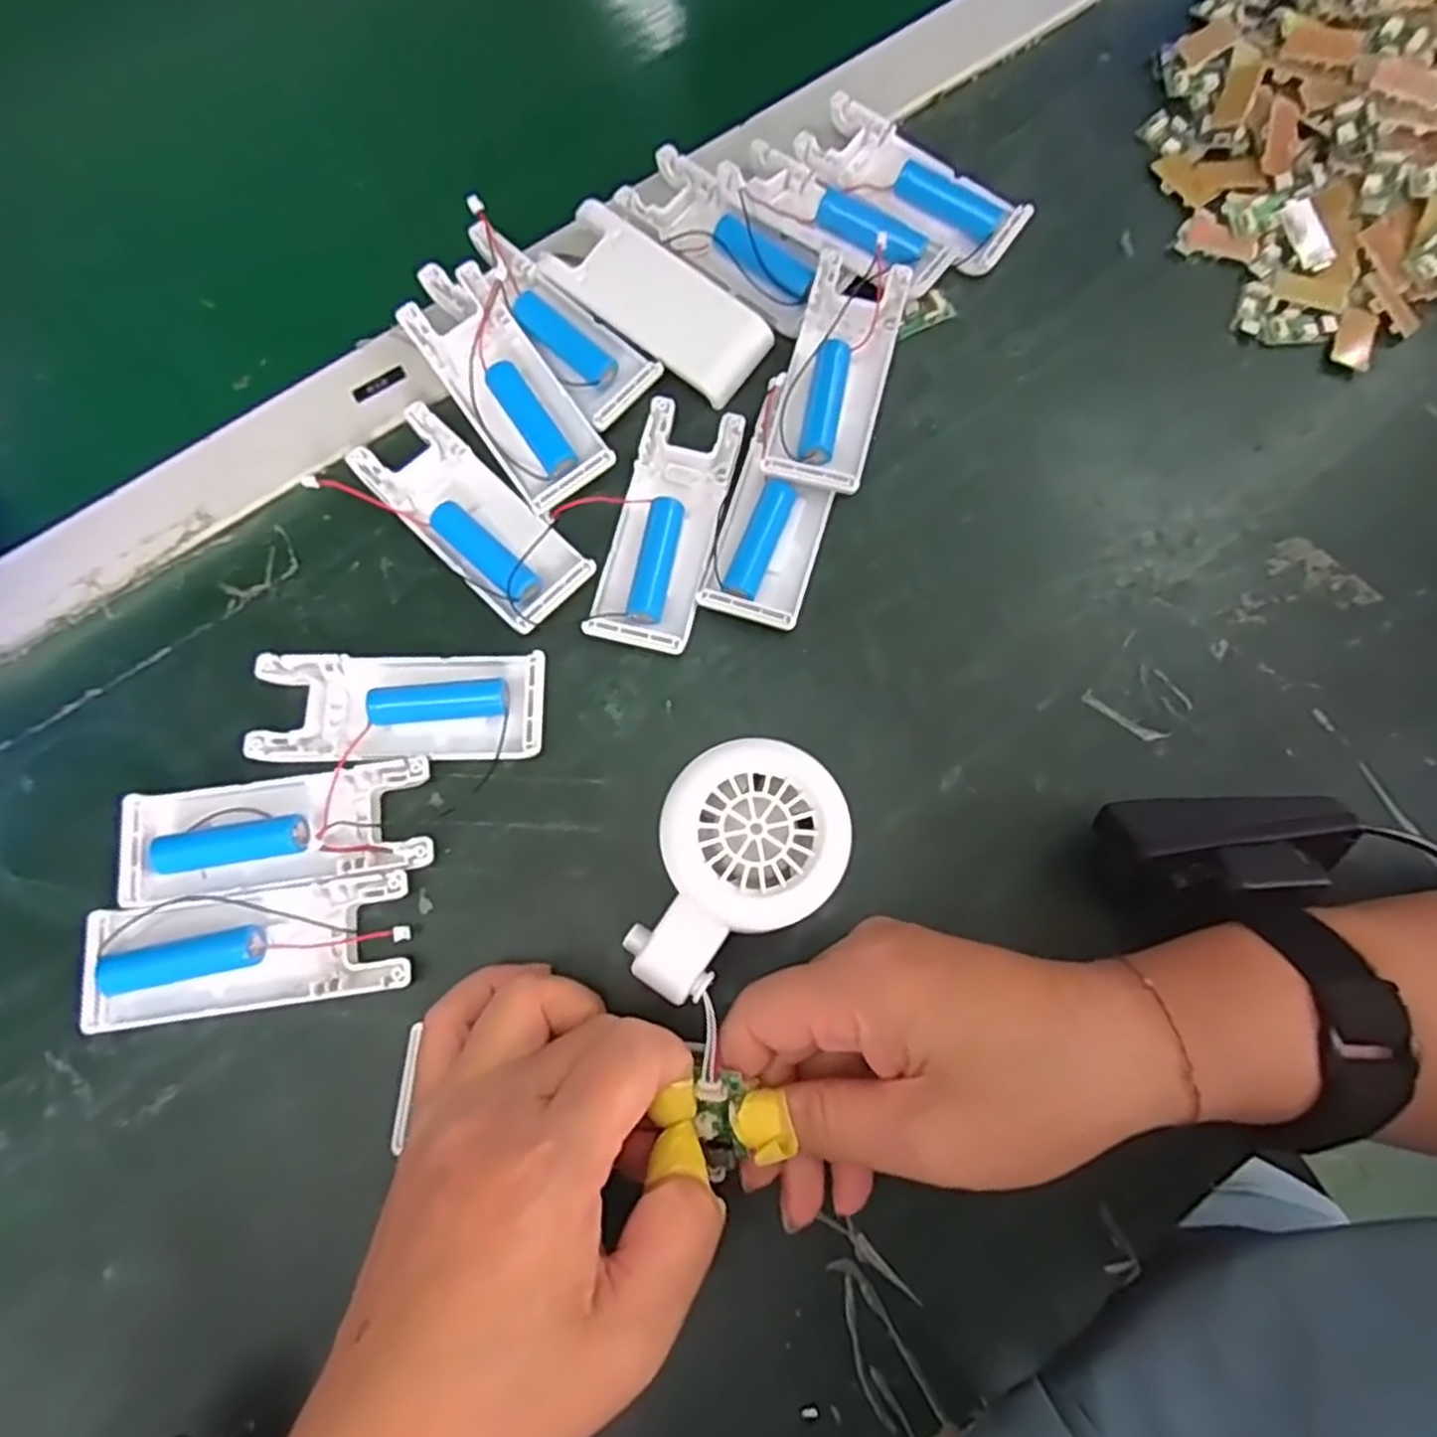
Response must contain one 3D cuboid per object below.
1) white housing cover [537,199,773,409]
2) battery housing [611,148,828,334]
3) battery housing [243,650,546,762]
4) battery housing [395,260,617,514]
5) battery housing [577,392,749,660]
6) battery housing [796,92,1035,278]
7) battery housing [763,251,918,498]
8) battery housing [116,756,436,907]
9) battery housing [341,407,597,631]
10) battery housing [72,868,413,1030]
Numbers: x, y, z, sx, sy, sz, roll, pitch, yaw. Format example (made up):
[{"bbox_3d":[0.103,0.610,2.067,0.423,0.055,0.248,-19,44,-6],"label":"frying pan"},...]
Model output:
[{"bbox_3d":[-0.026,-0.176,0.333,0.100,0.012,0.038,39,78,8],"label":"white housing cover"},{"bbox_3d":[0.003,-0.208,0.347,0.097,0.014,0.039,42,79,9],"label":"battery housing"},{"bbox_3d":[-0.116,-0.005,0.293,0.102,0.013,0.040,-1,76,-2],"label":"battery housing"},{"bbox_3d":[-0.084,-0.134,0.322,0.039,0.015,0.101,-35,79,-9],"label":"battery housing"},{"bbox_3d":[-0.020,-0.077,0.313,0.040,0.010,0.102,14,76,2],"label":"battery housing"},{"bbox_3d":[0.088,-0.241,0.360,0.103,0.016,0.044,36,78,7],"label":"battery housing"},{"bbox_3d":[0.048,-0.139,0.324,0.040,0.023,0.102,15,76,2],"label":"battery housing"},{"bbox_3d":[-0.155,0.039,0.281,0.103,0.012,0.039,-7,76,-3],"label":"battery housing"},{"bbox_3d":[-0.097,-0.080,0.312,0.102,0.009,0.040,42,79,8],"label":"battery housing"},{"bbox_3d":[-0.158,0.079,0.269,0.101,0.011,0.039,-7,76,-3],"label":"battery housing"}]

